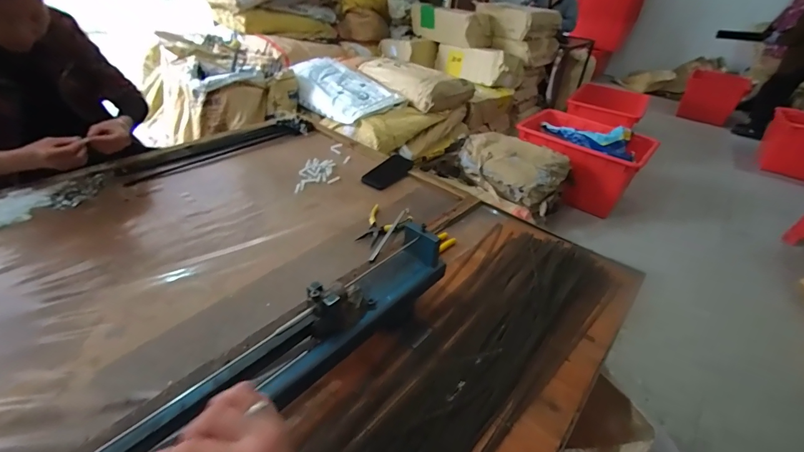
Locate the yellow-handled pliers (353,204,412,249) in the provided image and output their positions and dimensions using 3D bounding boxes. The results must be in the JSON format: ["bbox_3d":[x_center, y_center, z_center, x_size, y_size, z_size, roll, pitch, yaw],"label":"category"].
[{"bbox_3d":[-0.048,0.000,0.862,0.104,0.017,0.126,21,39,21],"label":"yellow-handled pliers"}]

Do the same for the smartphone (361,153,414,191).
[{"bbox_3d":[-0.038,-0.155,1.067,0.157,0.011,0.083,-38,67,-26],"label":"smartphone"}]

